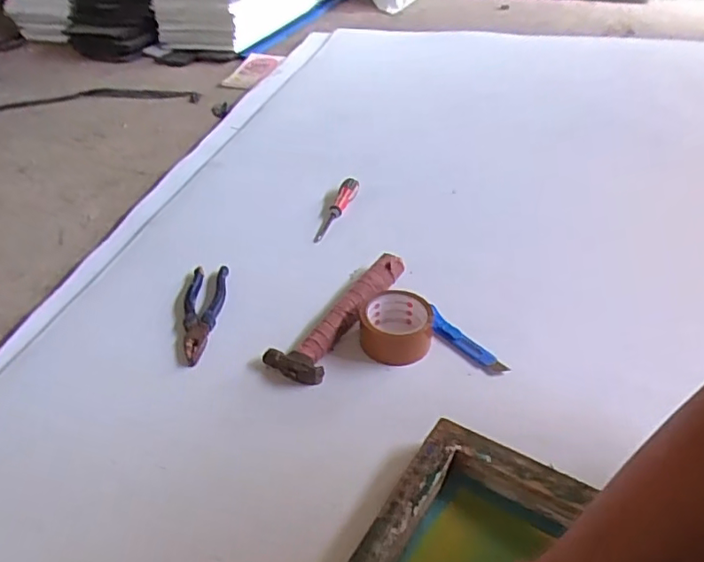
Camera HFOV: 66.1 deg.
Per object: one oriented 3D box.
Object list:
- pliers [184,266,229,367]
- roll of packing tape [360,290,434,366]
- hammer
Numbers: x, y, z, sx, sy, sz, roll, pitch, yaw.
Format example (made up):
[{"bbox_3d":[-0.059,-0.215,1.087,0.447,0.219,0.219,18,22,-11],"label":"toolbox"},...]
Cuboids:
[{"bbox_3d":[-0.213,0.044,0.766,0.053,0.019,0.189,-2,39,-2],"label":"pliers"},{"bbox_3d":[0.057,0.061,0.705,0.095,0.042,0.095,0,39,0],"label":"roll of packing tape"},{"bbox_3d":[-0.016,0.041,0.751,0.079,0.033,0.256,21,43,23],"label":"hammer"}]

